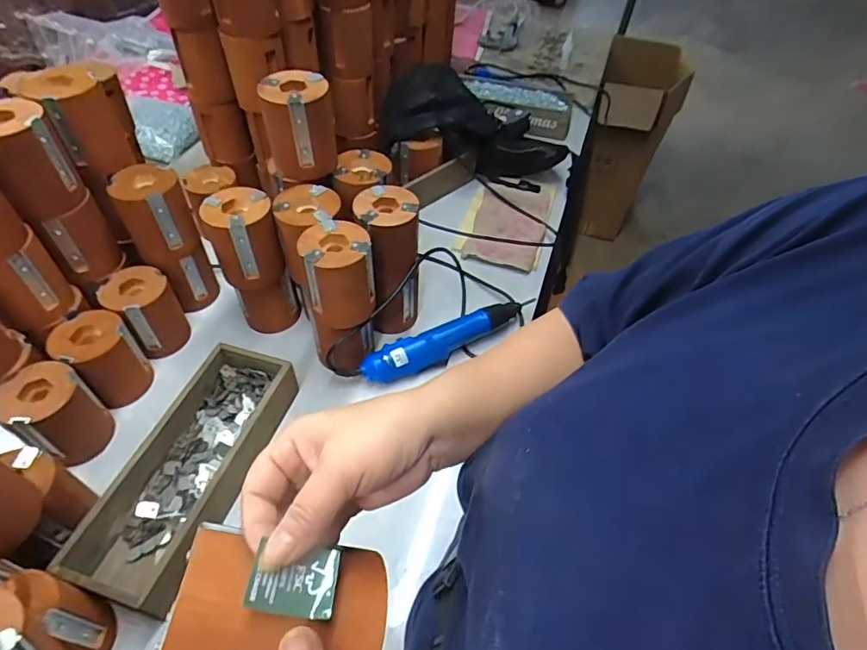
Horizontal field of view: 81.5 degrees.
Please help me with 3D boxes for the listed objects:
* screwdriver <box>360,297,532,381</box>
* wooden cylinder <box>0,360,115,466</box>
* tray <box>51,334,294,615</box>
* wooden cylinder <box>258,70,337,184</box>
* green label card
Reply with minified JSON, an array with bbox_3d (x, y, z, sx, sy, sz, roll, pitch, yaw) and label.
[{"bbox_3d":[0.022,0.023,0.694,0.258,0.036,0.053,-21,55,-21],"label":"screwdriver"},{"bbox_3d":[-0.419,0.099,0.563,0.077,0.094,0.075,29,54,18],"label":"wooden cylinder"},{"bbox_3d":[-0.263,0.154,0.556,0.126,0.055,0.281,14,51,7],"label":"tray"},{"bbox_3d":[-0.159,-0.237,0.605,0.079,0.104,0.077,-3,51,-7],"label":"wooden cylinder"},{"bbox_3d":[-0.065,0.119,0.236,0.040,0.004,0.030,19,43,-14],"label":"green label card"}]

